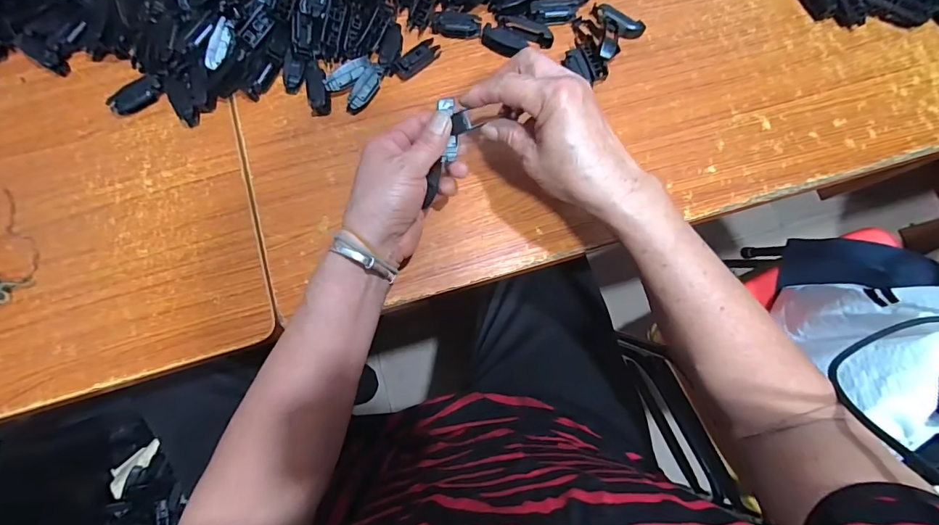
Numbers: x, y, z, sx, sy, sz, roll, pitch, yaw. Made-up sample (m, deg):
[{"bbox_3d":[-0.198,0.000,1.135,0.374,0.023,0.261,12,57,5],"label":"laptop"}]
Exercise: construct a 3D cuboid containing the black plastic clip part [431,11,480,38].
[{"bbox_3d":[-0.013,-0.236,0.423,0.048,0.018,0.015,-3,79,-2],"label":"black plastic clip part"}]

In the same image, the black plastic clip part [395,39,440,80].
[{"bbox_3d":[-0.050,-0.199,0.419,0.049,0.017,0.017,-44,83,-9],"label":"black plastic clip part"}]

